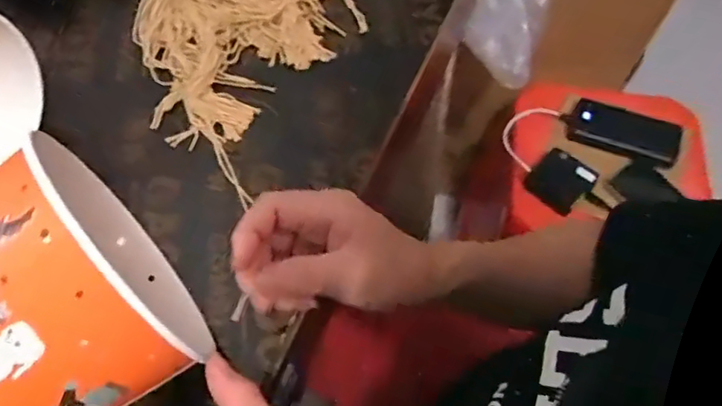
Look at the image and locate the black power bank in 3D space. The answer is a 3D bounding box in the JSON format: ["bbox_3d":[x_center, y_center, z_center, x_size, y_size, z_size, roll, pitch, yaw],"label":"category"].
[{"bbox_3d":[0.390,-0.107,0.858,0.152,0.017,0.081,21,63,13],"label":"black power bank"}]

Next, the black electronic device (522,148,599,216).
[{"bbox_3d":[0.282,-0.032,0.820,0.076,0.026,0.076,38,68,21],"label":"black electronic device"}]

